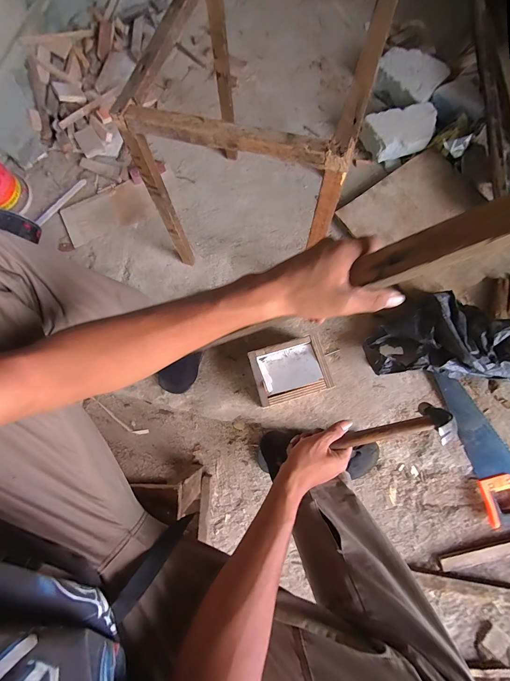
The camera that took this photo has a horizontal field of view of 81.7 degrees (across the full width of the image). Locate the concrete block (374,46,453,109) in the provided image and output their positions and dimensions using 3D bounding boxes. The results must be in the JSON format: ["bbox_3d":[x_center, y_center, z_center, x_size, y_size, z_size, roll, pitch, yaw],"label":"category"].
[{"bbox_3d":[0.470,-0.802,0.915,0.186,0.077,0.229,39,79,10],"label":"concrete block"}]

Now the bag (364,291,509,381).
[{"bbox_3d":[0.415,-0.011,0.667,0.300,0.131,0.193,3,76,2],"label":"bag"}]

